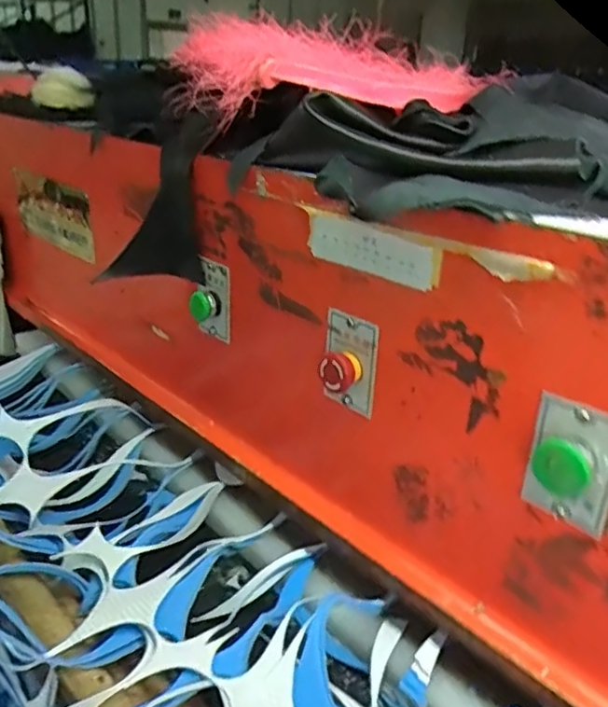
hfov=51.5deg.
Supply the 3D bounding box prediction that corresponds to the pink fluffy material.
[{"bbox_3d":[0.057,-0.286,0.658,0.382,0.084,0.106,-7,27,-27],"label":"pink fluffy material"}]

